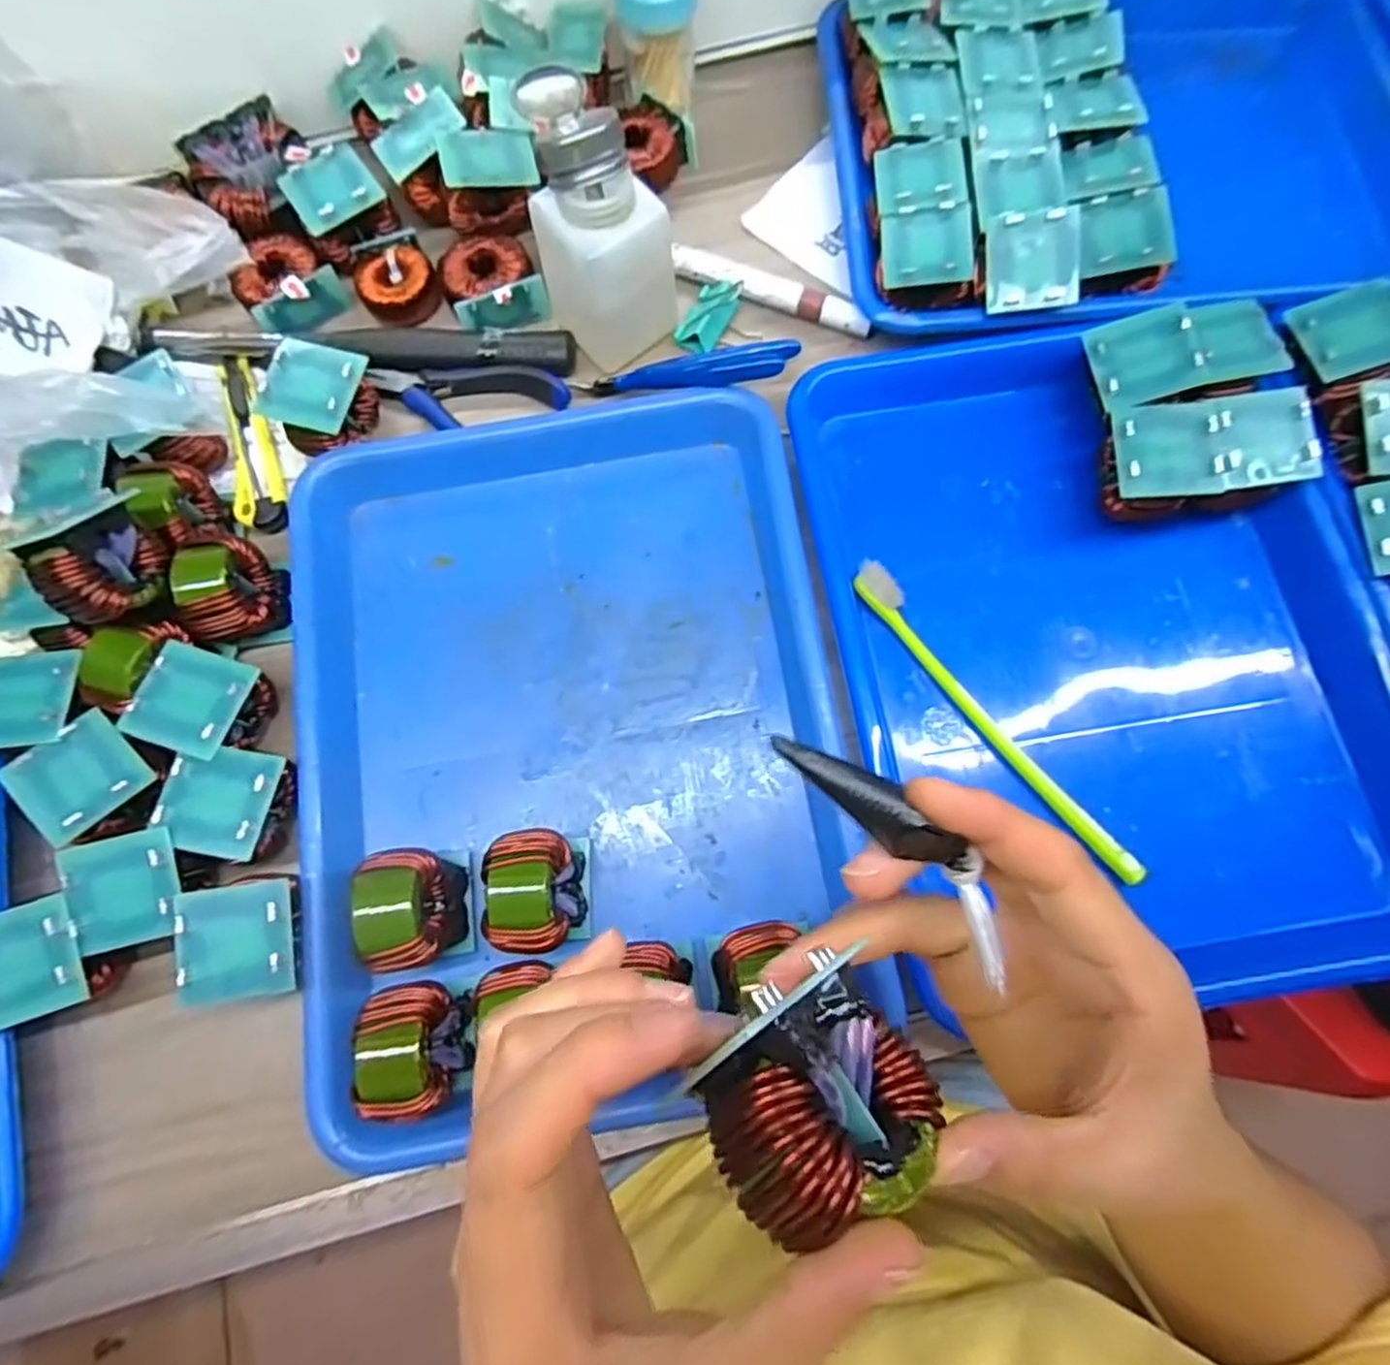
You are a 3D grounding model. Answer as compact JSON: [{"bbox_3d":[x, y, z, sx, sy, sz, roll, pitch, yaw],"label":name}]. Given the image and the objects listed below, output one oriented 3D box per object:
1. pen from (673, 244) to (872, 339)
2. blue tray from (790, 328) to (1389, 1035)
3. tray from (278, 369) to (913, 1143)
[{"bbox_3d":[0.043,-0.220,0.416,0.118,0.011,0.013,23,77,7],"label":"pen"},{"bbox_3d":[0.194,-0.021,0.357,0.243,0.034,0.332,-11,75,-2],"label":"blue tray"},{"bbox_3d":[-0.060,0.011,0.352,0.245,0.034,0.316,-10,75,-2],"label":"tray"}]

